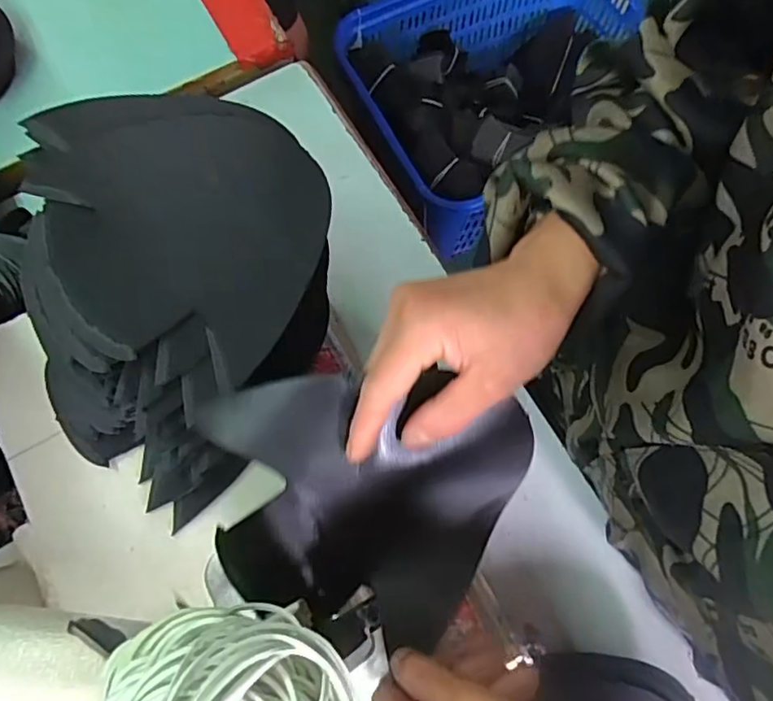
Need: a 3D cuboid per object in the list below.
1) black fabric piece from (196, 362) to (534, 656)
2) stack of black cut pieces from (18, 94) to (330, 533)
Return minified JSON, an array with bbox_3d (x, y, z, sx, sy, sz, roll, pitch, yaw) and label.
[{"bbox_3d":[-0.011,0.083,0.316,0.164,0.090,0.130,12,74,2],"label":"black fabric piece"},{"bbox_3d":[-0.130,-0.038,0.361,0.180,0.056,0.244,2,74,-1],"label":"stack of black cut pieces"}]

